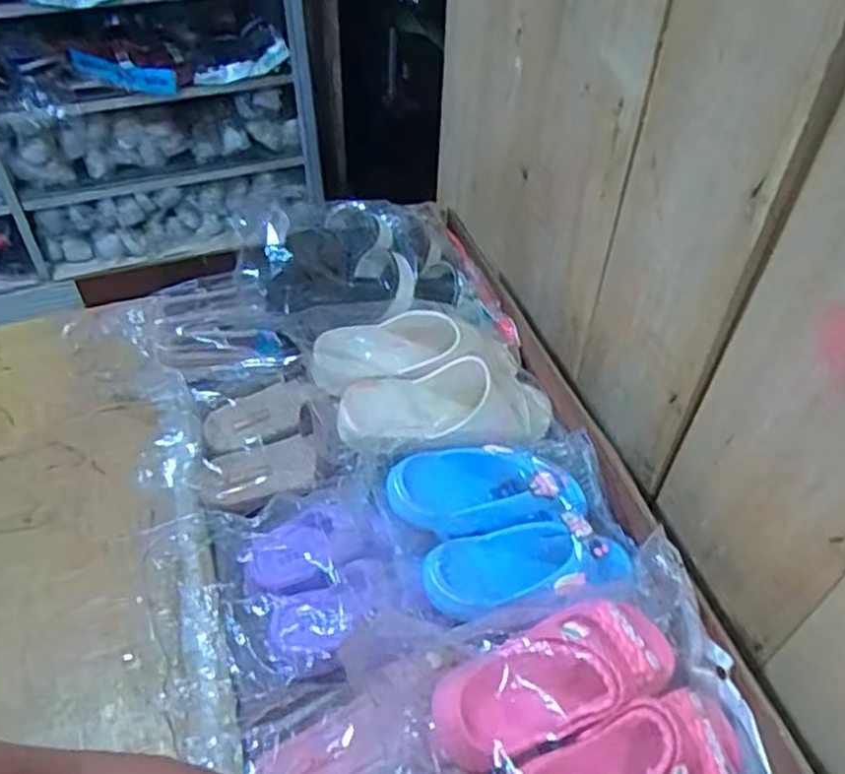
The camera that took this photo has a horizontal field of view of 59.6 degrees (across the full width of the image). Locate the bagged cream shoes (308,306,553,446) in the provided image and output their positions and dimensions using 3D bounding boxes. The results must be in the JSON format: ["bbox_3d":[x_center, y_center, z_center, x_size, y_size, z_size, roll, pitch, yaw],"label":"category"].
[{"bbox_3d":[0.017,0.001,0.814,0.250,0.085,0.178,-11,48,-12],"label":"bagged cream shoes"}]

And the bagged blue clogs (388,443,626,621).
[{"bbox_3d":[0.079,0.138,0.704,0.190,0.070,0.177,1,47,-1],"label":"bagged blue clogs"}]

